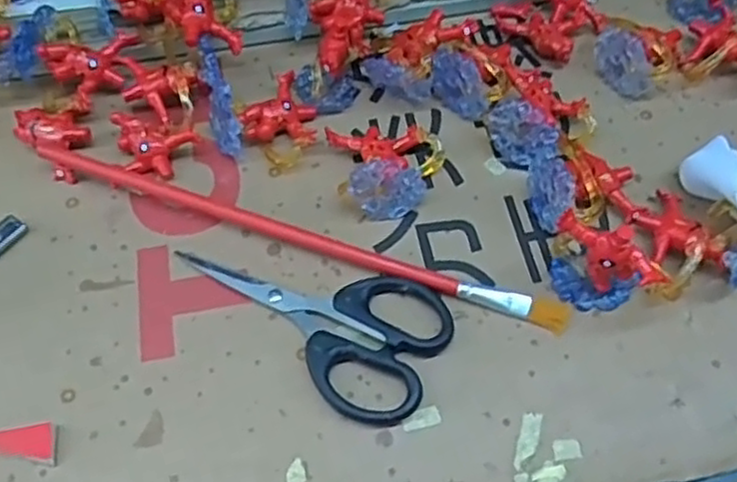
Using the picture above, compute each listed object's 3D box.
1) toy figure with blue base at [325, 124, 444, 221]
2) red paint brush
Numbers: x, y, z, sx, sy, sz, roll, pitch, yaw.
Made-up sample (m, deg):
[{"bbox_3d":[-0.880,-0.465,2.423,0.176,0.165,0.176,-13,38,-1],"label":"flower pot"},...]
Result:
[{"bbox_3d":[0.011,-0.041,0.356,0.055,0.027,0.053,-9,60,-6],"label":"toy figure with blue base"},{"bbox_3d":[-0.035,-0.005,0.343,0.260,0.011,0.015,17,61,10],"label":"red paint brush"}]

